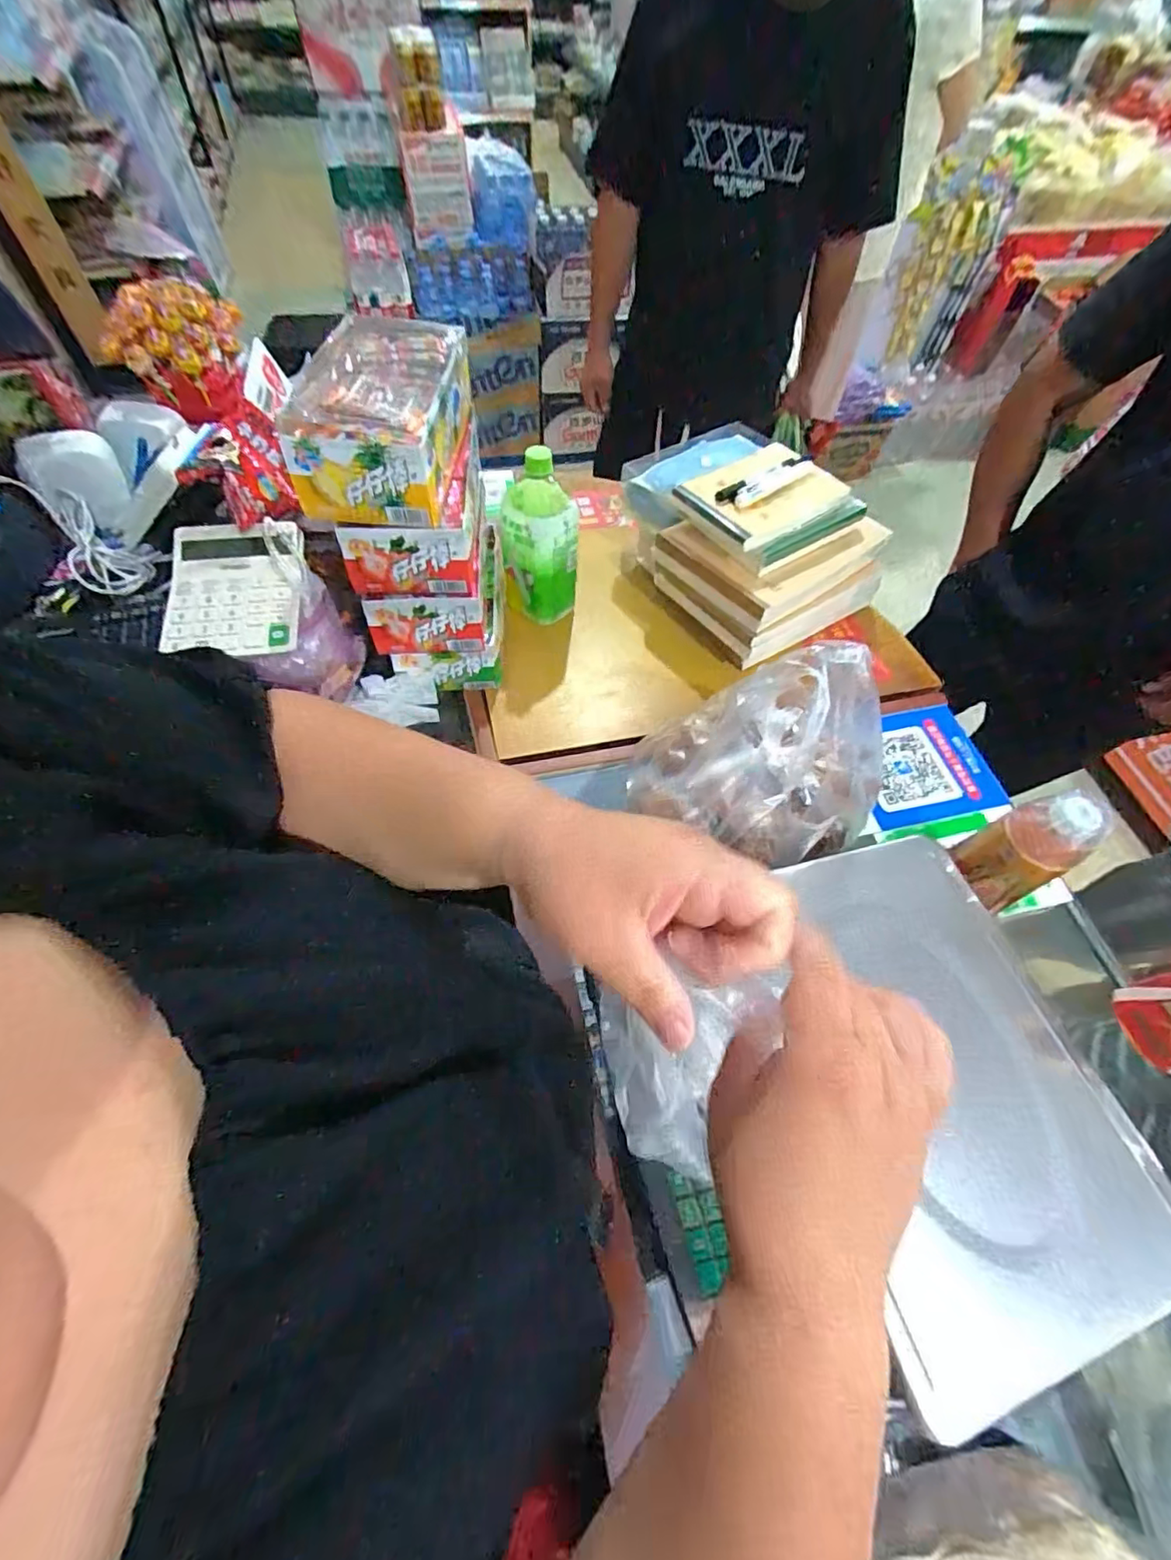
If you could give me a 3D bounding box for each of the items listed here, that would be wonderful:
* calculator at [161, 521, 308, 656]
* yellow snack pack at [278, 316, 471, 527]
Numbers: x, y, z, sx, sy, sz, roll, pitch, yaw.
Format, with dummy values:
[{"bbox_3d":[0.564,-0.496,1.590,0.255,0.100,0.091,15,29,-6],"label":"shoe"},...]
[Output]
[{"bbox_3d":[-0.347,-0.190,0.580,0.122,0.018,0.144,-6,73,-7],"label":"calculator"},{"bbox_3d":[-0.197,-0.356,0.581,0.133,0.075,0.229,4,60,-1],"label":"yellow snack pack"}]

